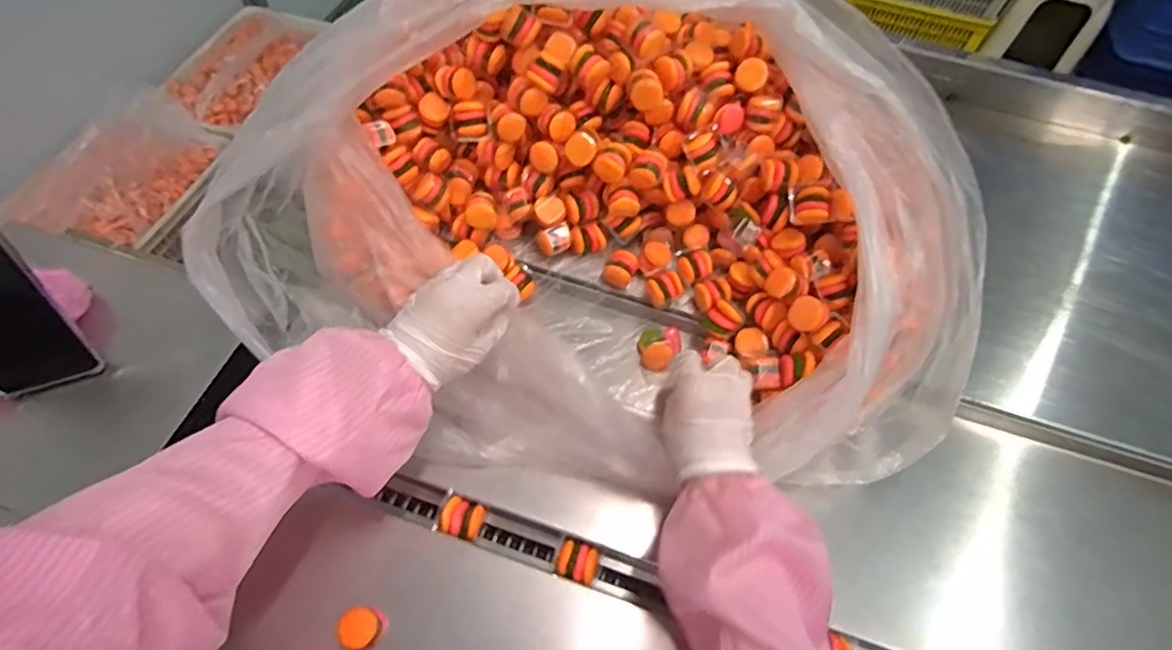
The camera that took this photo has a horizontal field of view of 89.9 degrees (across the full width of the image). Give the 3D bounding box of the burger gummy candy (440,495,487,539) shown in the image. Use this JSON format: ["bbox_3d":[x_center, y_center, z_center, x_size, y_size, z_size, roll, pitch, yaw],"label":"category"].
[{"bbox_3d":[-0.106,0.170,0.510,0.033,0.034,0.030,17,58,8],"label":"burger gummy candy"}]

